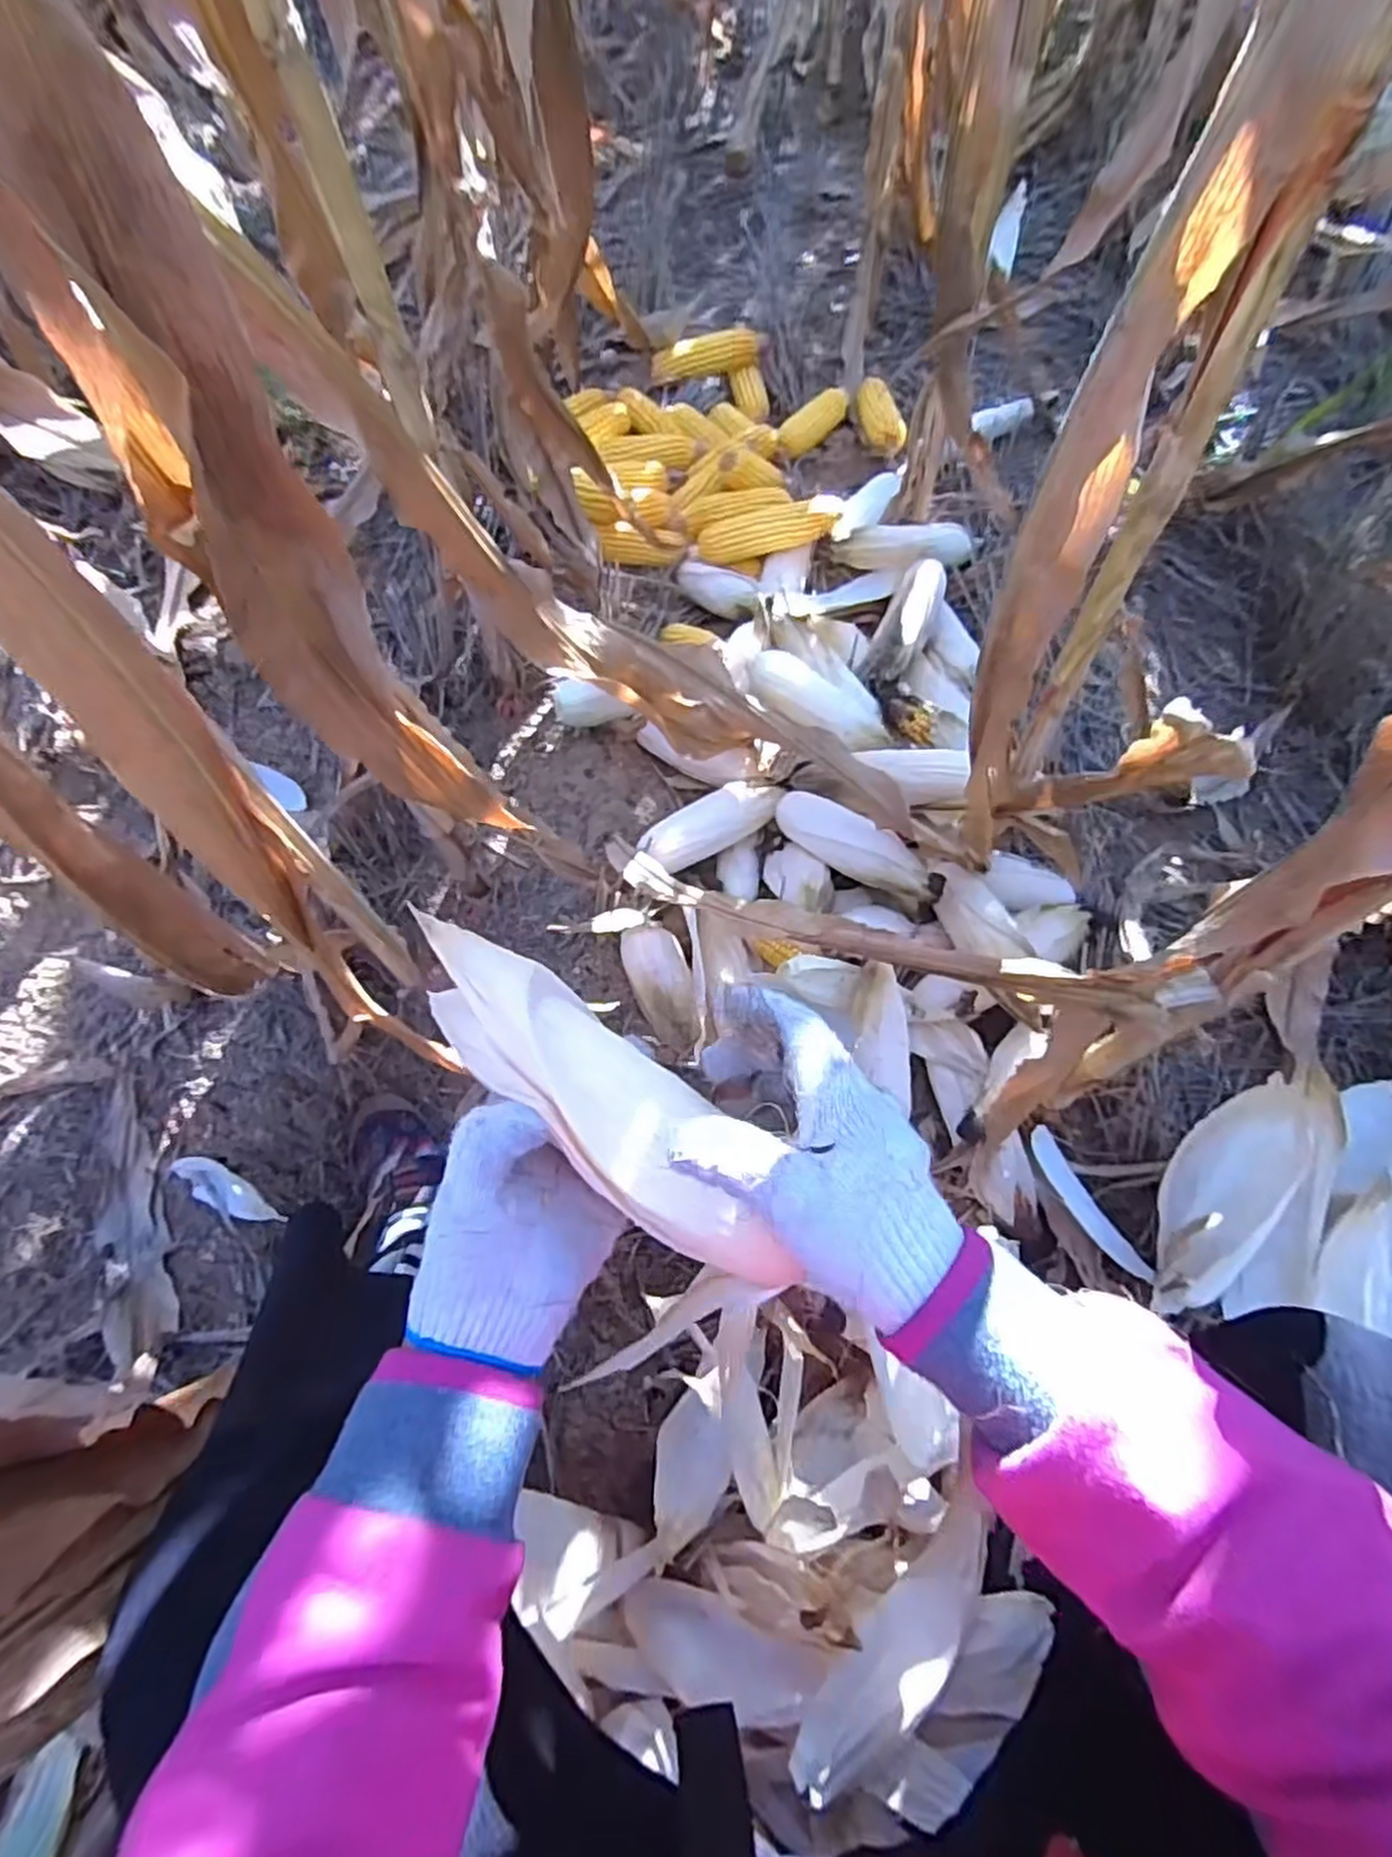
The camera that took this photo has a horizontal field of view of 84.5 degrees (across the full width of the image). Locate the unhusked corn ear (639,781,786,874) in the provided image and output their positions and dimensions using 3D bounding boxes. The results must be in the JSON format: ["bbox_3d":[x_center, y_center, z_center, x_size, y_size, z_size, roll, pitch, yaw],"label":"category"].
[{"bbox_3d":[0.020,-0.118,0.891,0.180,0.052,0.061,-31,66,-11],"label":"unhusked corn ear"}]

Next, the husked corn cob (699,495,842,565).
[{"bbox_3d":[0.100,-0.569,1.100,0.206,0.043,0.053,-8,63,14],"label":"husked corn cob"}]

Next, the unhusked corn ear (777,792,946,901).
[{"bbox_3d":[0.172,-0.090,0.837,0.209,0.062,0.047,40,72,19],"label":"unhusked corn ear"}]

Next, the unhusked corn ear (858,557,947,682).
[{"bbox_3d":[0.268,-0.387,0.980,0.060,0.047,0.194,24,68,14],"label":"unhusked corn ear"}]

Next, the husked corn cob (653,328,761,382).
[{"bbox_3d":[0.016,-0.968,1.303,0.184,0.058,0.050,-11,64,-2],"label":"husked corn cob"}]

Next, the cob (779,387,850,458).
[{"bbox_3d":[0.182,-0.816,1.243,0.058,0.044,0.172,38,72,19],"label":"cob"}]

